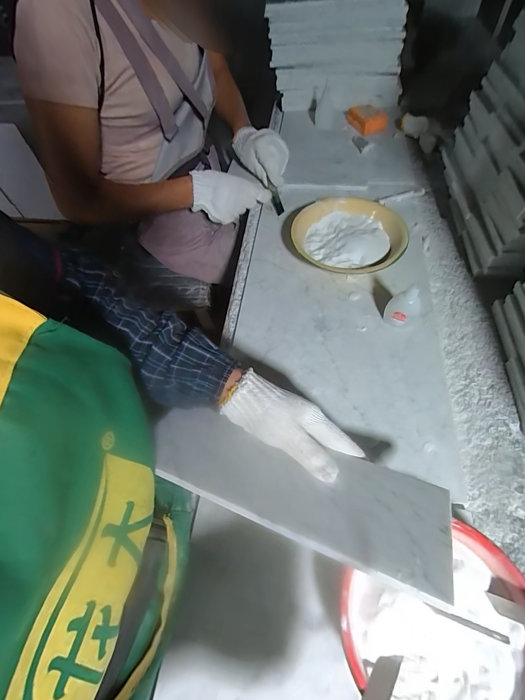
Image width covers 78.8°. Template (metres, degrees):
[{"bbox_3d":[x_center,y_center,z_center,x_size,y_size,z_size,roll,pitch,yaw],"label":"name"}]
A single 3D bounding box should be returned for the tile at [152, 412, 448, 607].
[{"bbox_3d":[0.017,0.123,0.311,0.293,0.008,0.099,14,33,21],"label":"tile"}]

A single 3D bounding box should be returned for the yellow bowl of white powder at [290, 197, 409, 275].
[{"bbox_3d":[0.148,-0.198,0.561,0.188,0.051,0.162,12,58,12],"label":"yellow bowl of white powder"}]

